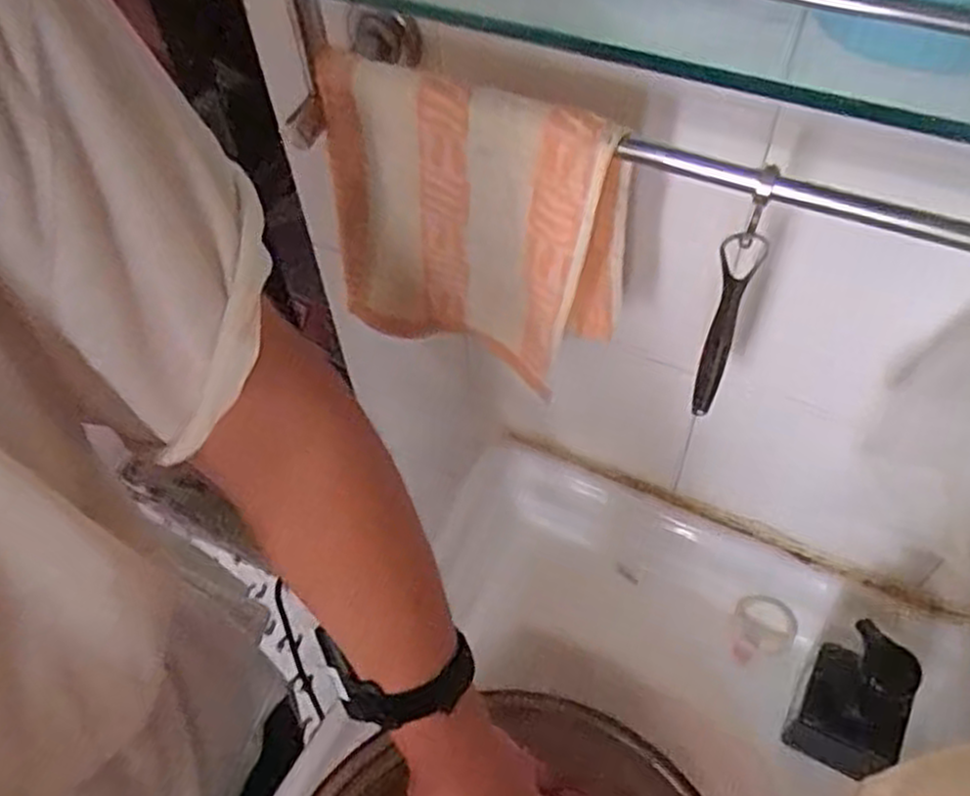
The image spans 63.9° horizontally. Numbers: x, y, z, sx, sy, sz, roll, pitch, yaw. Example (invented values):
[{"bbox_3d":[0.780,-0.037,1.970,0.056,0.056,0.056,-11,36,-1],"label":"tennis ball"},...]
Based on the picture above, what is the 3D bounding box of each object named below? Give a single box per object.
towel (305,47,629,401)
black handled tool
[{"bbox_3d":[-0.010,-0.097,0.468,0.177,0.191,0.040,18,56,17],"label":"towel"},{"bbox_3d":[0.132,-0.038,0.435,0.020,0.141,0.012,14,55,14],"label":"black handled tool"}]

